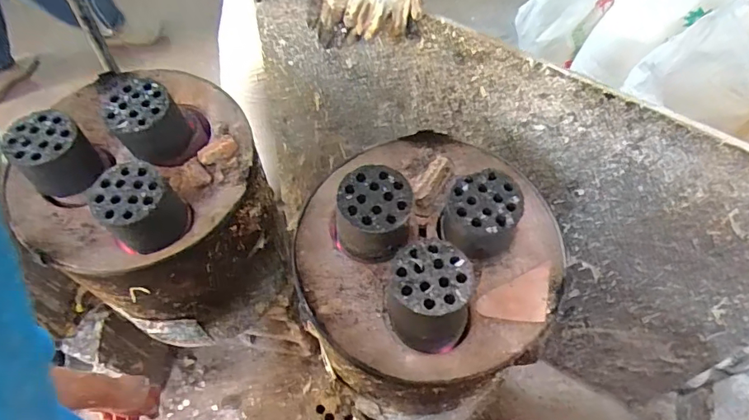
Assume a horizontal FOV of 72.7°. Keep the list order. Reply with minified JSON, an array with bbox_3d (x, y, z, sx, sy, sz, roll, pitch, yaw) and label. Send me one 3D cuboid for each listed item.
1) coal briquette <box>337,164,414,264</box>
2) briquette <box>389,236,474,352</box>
[{"bbox_3d":[0.000,0.006,0.691,0.095,0.104,0.096,-1,60,2],"label":"coal briquette"},{"bbox_3d":[0.069,0.103,0.627,0.101,0.087,0.110,6,60,6],"label":"briquette"}]

